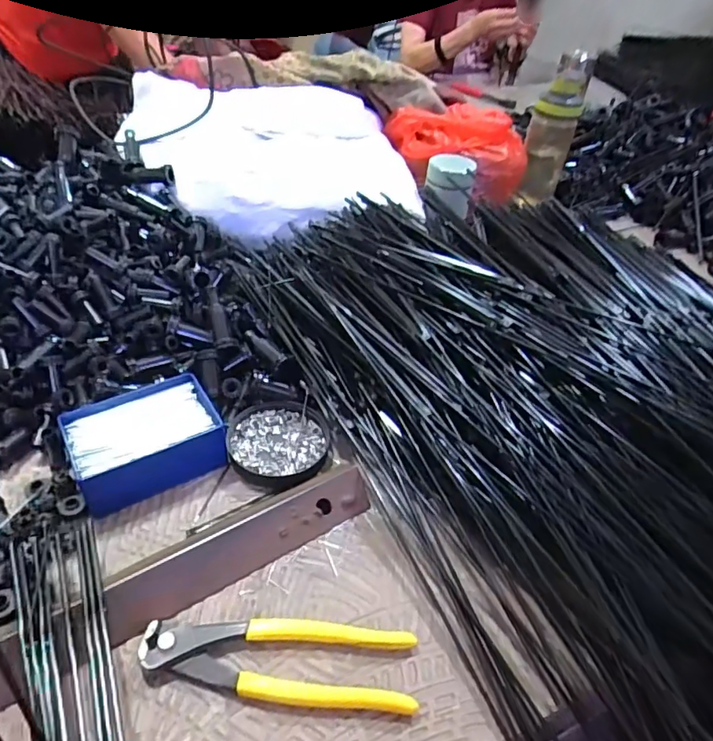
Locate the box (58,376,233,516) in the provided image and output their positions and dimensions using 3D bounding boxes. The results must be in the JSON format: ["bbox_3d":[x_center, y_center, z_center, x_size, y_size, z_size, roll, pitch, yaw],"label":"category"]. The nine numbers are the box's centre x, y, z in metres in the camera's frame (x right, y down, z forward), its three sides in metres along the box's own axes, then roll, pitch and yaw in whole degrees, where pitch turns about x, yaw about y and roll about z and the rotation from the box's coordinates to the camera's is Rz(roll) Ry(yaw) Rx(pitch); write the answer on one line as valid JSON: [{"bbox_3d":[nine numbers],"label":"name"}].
[{"bbox_3d":[-0.171,0.053,0.429,0.112,0.045,0.086,-18,48,-25],"label":"box"}]

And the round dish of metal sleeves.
[{"bbox_3d":[-0.068,0.063,0.460,0.085,0.012,0.084,4,42,-3],"label":"round dish of metal sleeves"}]

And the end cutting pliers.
[{"bbox_3d":[-0.047,0.177,0.326,0.165,0.013,0.048,7,42,0],"label":"end cutting pliers"}]

